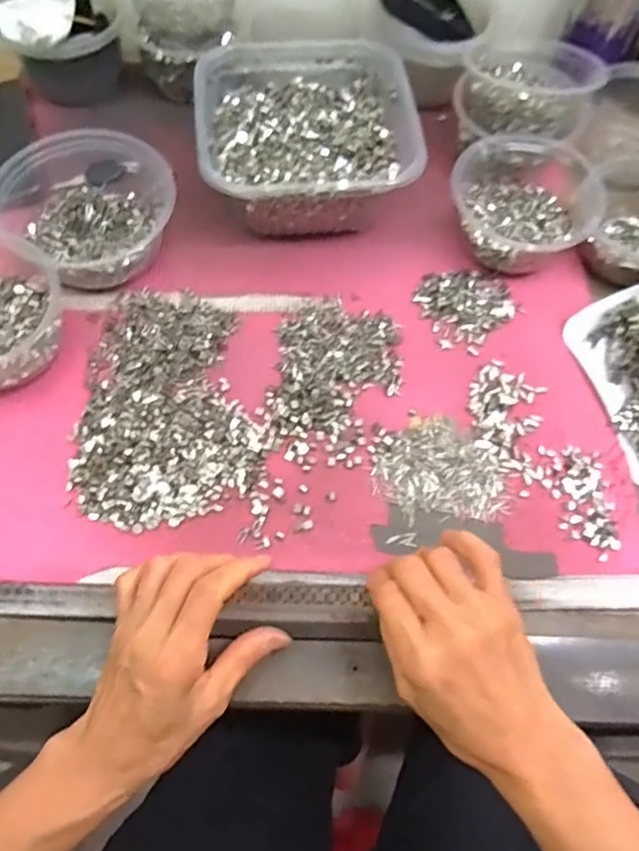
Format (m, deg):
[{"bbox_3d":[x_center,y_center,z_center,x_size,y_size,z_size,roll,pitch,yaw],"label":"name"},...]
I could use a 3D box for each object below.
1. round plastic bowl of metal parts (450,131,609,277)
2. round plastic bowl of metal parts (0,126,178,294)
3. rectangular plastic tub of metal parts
[{"bbox_3d":[0.167,-0.184,0.504,0.118,0.051,0.116,1,63,-2],"label":"round plastic bowl of metal parts"},{"bbox_3d":[-0.184,-0.181,0.485,0.136,0.050,0.150,5,63,-1],"label":"round plastic bowl of metal parts"},{"bbox_3d":[-0.012,-0.247,0.516,0.174,0.061,0.181,-2,64,-4],"label":"rectangular plastic tub of metal parts"}]

